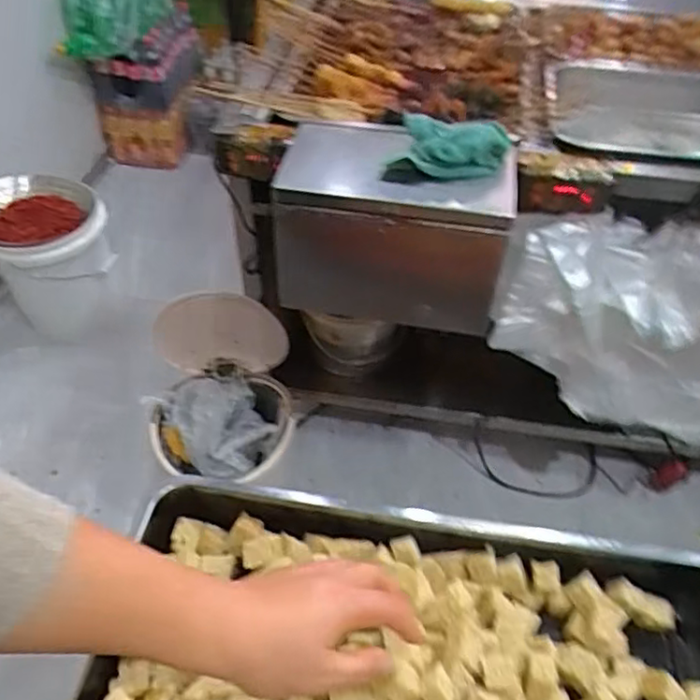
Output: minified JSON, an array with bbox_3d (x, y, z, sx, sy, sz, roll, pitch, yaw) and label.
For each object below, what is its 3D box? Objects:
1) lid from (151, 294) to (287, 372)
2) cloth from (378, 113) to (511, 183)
[{"bbox_3d":[-0.232,-0.029,1.153,0.235,0.197,0.026,-1,48,-2],"label":"lid"},{"bbox_3d":[0.126,-0.259,0.834,0.155,0.050,0.094,9,48,8],"label":"cloth"}]

